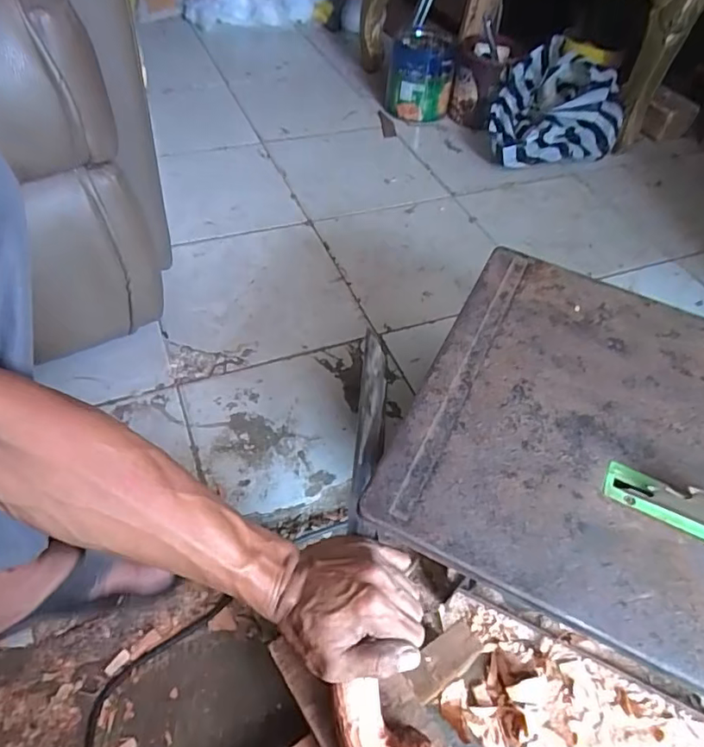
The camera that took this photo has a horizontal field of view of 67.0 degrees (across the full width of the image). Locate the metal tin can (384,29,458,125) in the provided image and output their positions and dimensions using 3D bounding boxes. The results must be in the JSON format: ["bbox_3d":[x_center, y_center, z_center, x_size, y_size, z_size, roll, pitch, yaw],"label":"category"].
[{"bbox_3d":[0.162,-0.712,1.277,0.150,0.149,0.161,6,50,0],"label":"metal tin can"}]

